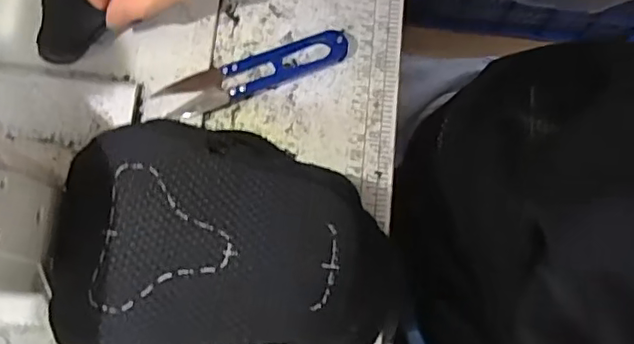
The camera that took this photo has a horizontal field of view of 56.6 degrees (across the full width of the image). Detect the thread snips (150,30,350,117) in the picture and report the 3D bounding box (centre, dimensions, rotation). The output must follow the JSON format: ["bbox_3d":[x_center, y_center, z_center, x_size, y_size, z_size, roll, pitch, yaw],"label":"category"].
[{"bbox_3d":[-0.038,-0.062,0.362,0.116,0.012,0.026,-21,78,-3],"label":"thread snips"}]

